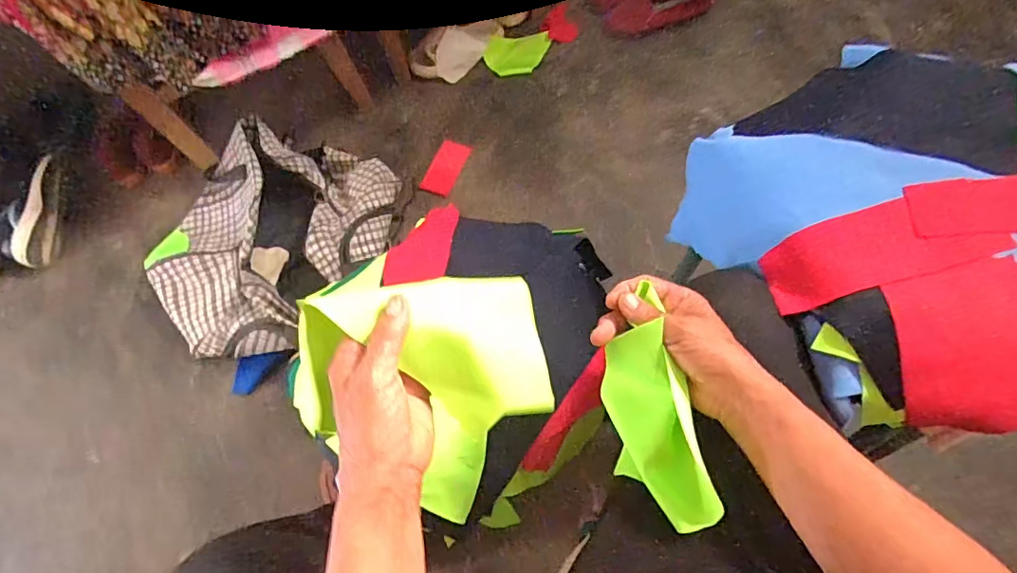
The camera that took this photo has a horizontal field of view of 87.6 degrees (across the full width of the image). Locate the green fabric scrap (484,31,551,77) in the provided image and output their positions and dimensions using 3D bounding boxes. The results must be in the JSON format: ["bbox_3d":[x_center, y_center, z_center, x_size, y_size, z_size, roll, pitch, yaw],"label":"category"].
[{"bbox_3d":[0.022,-0.521,1.187,0.147,0.029,0.098,-9,65,4],"label":"green fabric scrap"}]

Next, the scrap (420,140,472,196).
[{"bbox_3d":[-0.128,-0.246,1.100,0.065,0.016,0.127,22,71,17],"label":"scrap"}]

